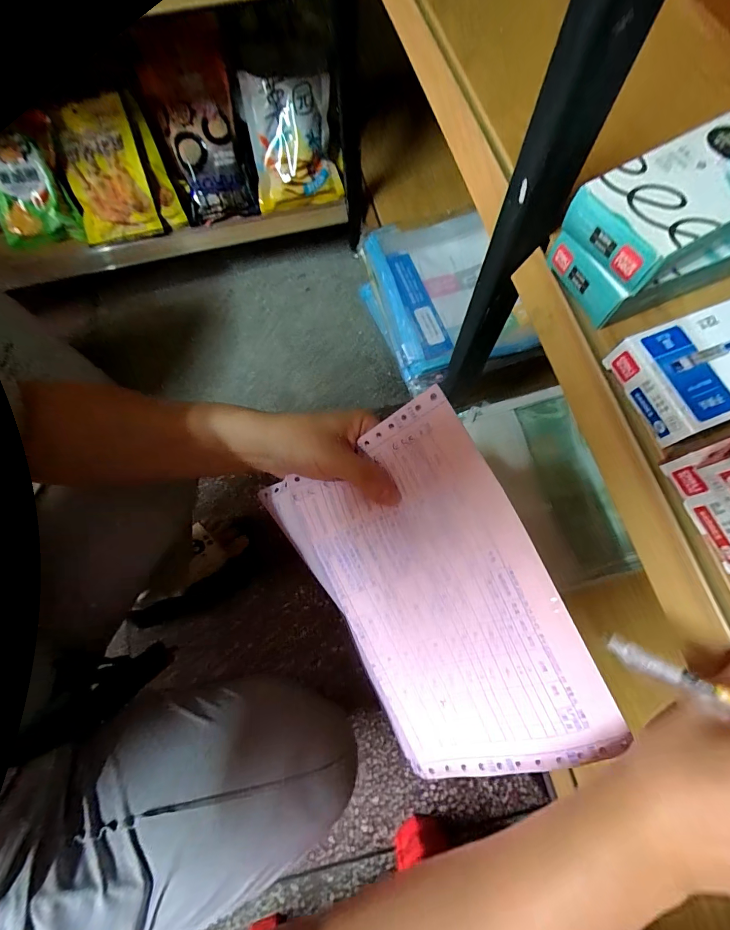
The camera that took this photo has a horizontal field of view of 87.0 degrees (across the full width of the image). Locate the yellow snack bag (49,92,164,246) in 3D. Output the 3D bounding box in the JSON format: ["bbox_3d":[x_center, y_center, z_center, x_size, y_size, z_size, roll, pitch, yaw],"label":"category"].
[{"bbox_3d":[-0.483,-0.541,0.715,0.148,0.208,0.038,-4,27,10],"label":"yellow snack bag"}]

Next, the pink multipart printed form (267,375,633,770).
[{"bbox_3d":[0.040,0.090,0.260,0.158,0.016,0.232,-29,85,24],"label":"pink multipart printed form"}]

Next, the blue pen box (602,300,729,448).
[{"bbox_3d":[0.241,-0.071,0.242,0.153,0.023,0.067,-21,73,-5],"label":"blue pen box"}]

